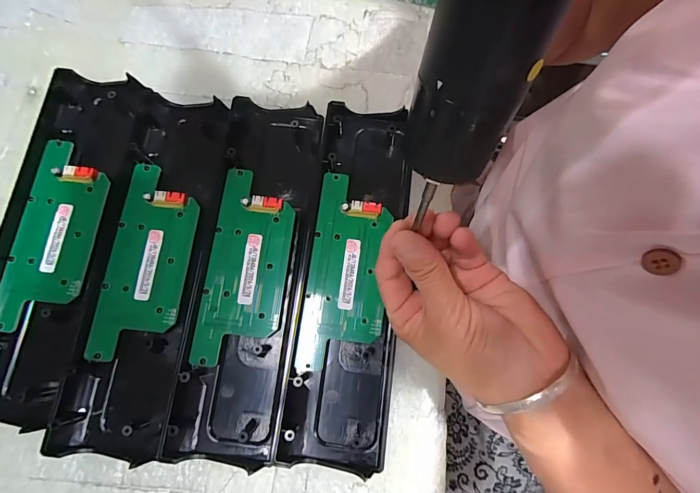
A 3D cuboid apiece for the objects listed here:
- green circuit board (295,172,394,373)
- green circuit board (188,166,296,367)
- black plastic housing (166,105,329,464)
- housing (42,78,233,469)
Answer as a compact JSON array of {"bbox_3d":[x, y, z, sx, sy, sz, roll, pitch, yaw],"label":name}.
[{"bbox_3d":[-0.002,0.016,0.251,0.052,0.006,0.135,7,77,1],"label":"green circuit board"},{"bbox_3d":[-0.071,0.011,0.249,0.053,0.009,0.133,6,77,1],"label":"green circuit board"},{"bbox_3d":[-0.070,0.013,0.257,0.070,0.028,0.246,7,77,1],"label":"black plastic housing"},{"bbox_3d":[-0.139,0.009,0.257,0.068,0.027,0.245,5,77,1],"label":"housing"}]

